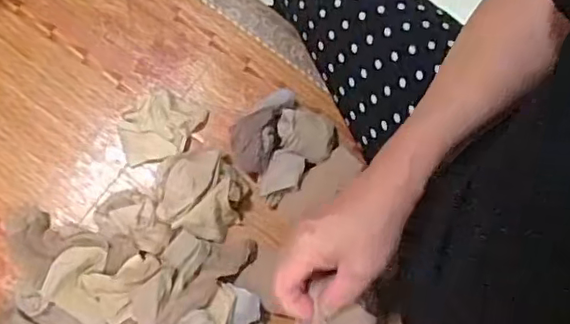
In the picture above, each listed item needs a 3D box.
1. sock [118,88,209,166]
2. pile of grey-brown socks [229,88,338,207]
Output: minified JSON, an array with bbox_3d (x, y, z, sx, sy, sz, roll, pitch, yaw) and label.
[{"bbox_3d":[-0.136,-0.036,0.621,0.075,0.020,0.085,32,81,6],"label":"sock"},{"bbox_3d":[-0.004,-0.022,0.605,0.103,0.048,0.092,-43,82,-7],"label":"pile of grey-brown socks"}]

